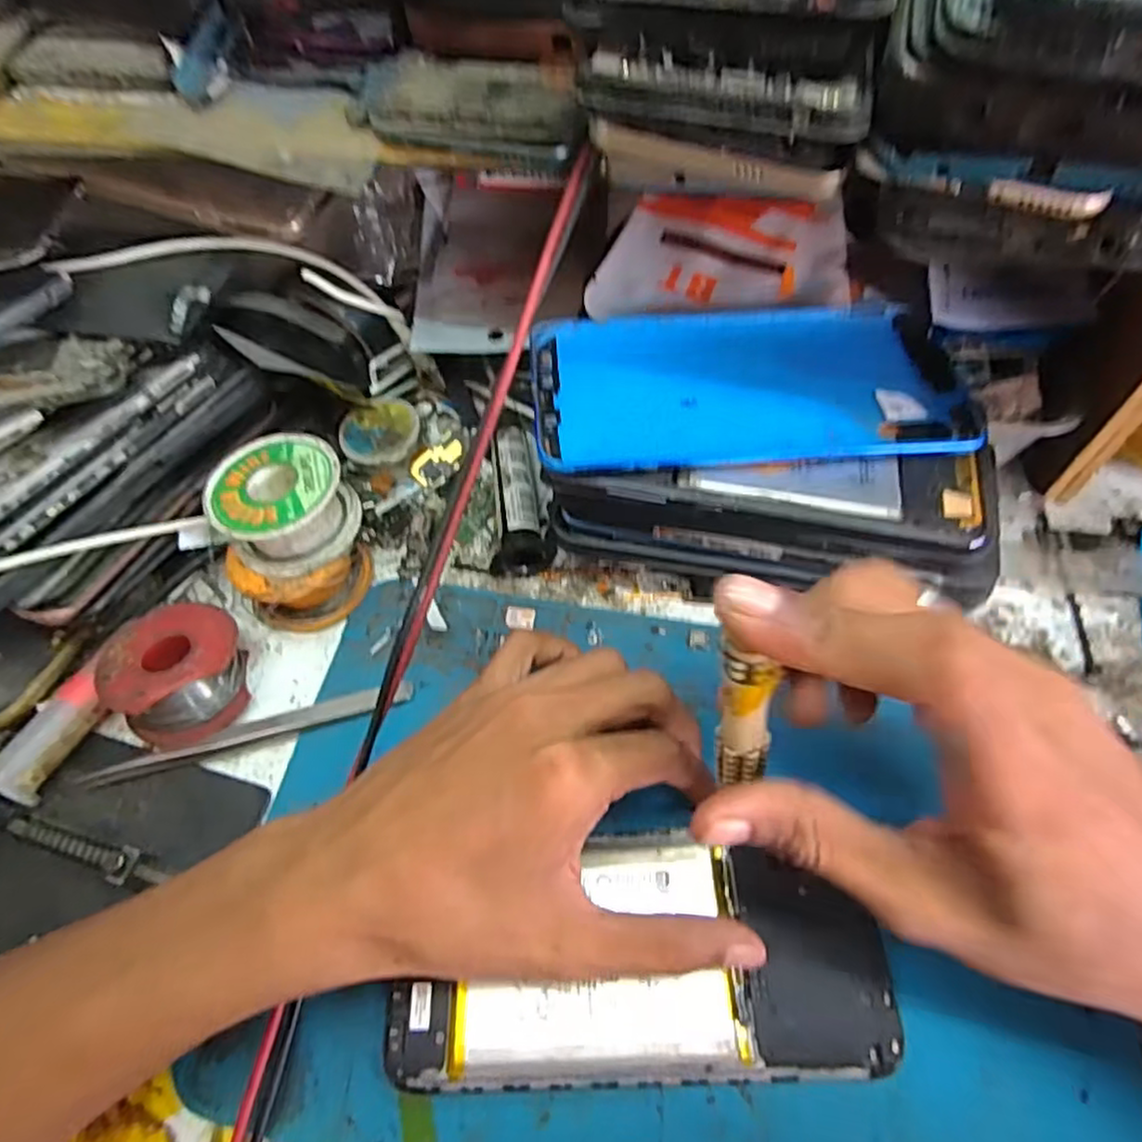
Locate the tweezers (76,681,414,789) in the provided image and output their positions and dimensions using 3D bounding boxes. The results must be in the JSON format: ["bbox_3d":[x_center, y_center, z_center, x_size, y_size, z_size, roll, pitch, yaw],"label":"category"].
[{"bbox_3d":[-0.128,0.064,0.278,0.127,0.005,0.011,-15,59,-5],"label":"tweezers"}]

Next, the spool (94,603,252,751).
[{"bbox_3d":[-0.159,0.040,0.280,0.048,0.031,0.051,-12,59,-3],"label":"spool"}]

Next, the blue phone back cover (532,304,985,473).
[{"bbox_3d":[0.068,-0.074,0.264,0.162,0.008,0.079,-6,59,0],"label":"blue phone back cover"}]

